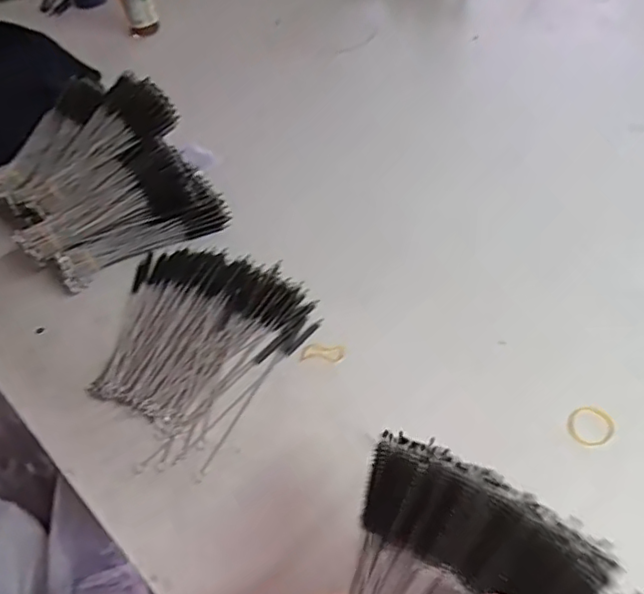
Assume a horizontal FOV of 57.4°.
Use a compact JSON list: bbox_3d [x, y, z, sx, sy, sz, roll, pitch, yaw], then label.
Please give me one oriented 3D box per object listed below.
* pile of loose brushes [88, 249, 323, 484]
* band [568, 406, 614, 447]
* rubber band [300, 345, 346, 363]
[{"bbox_3d":[-0.147,0.042,0.605,0.228,0.033,0.228,21,54,26],"label":"pile of loose brushes"},{"bbox_3d":[0.226,0.109,0.495,0.034,0.004,0.036,-7,56,10],"label":"band"},{"bbox_3d":[0.001,0.056,0.579,0.043,0.005,0.019,1,48,11],"label":"rubber band"}]

